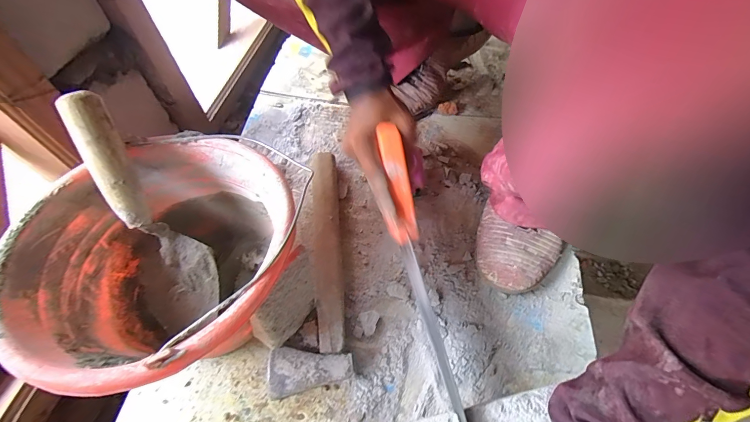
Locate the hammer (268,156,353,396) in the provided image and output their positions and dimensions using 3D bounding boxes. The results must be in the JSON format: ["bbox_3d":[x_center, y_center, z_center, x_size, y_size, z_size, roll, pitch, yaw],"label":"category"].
[{"bbox_3d":[-0.068,0.057,0.444,0.092,0.031,0.320,1,59,0],"label":"hammer"}]

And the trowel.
[{"bbox_3d":[-0.239,0.008,0.351,0.084,0.248,0.059,-21,30,-13],"label":"trowel"}]

